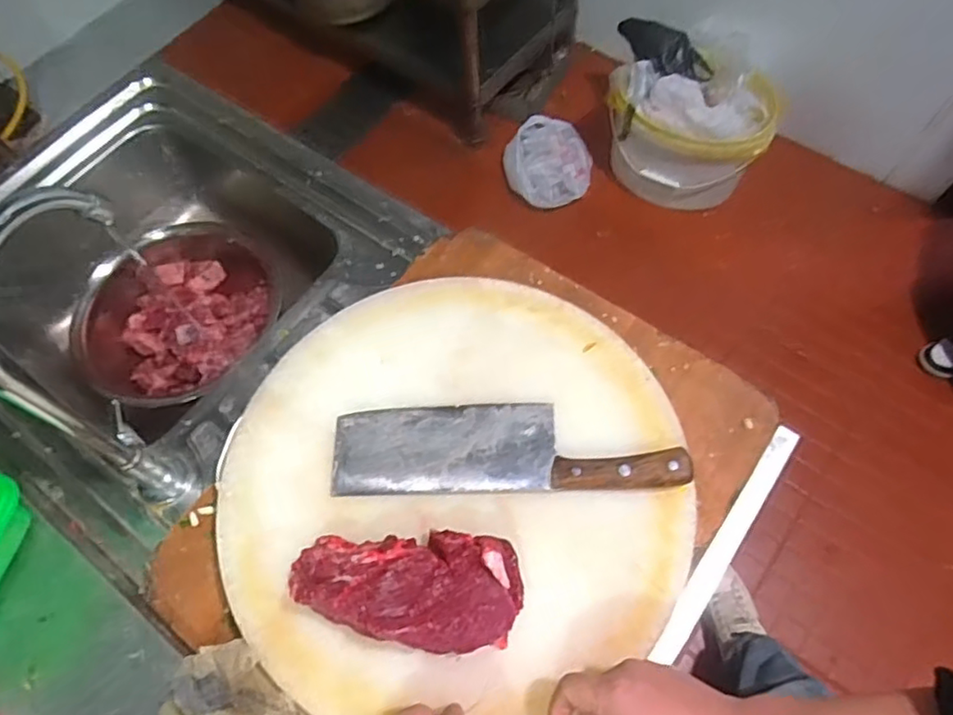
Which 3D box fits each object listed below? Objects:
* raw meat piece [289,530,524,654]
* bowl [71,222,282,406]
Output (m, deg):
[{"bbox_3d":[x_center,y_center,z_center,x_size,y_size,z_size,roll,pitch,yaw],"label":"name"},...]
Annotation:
[{"bbox_3d":[-0.056,0.179,0.493,0.178,0.059,0.084,5,65,5],"label":"raw meat piece"},{"bbox_3d":[-0.370,-0.050,0.820,0.245,0.116,0.245,-1,65,2],"label":"bowl"}]

